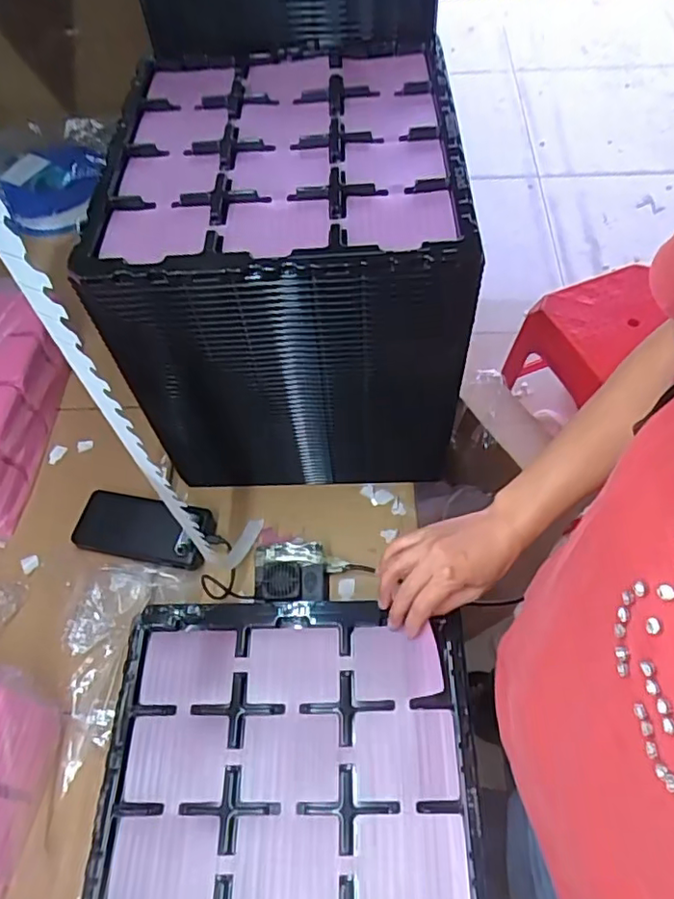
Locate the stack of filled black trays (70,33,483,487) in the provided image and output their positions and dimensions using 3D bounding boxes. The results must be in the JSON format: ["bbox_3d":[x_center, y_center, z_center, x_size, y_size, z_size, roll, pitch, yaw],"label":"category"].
[{"bbox_3d":[-0.043,-0.204,0.711,0.335,0.328,0.404,-2,57,2],"label":"stack of filled black trays"}]

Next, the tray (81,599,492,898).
[{"bbox_3d":[-0.044,0.313,0.516,0.330,0.024,0.366,-1,58,3],"label":"tray"}]

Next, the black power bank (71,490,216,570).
[{"bbox_3d":[-0.234,0.094,0.716,0.162,0.017,0.075,8,59,9],"label":"black power bank"}]

